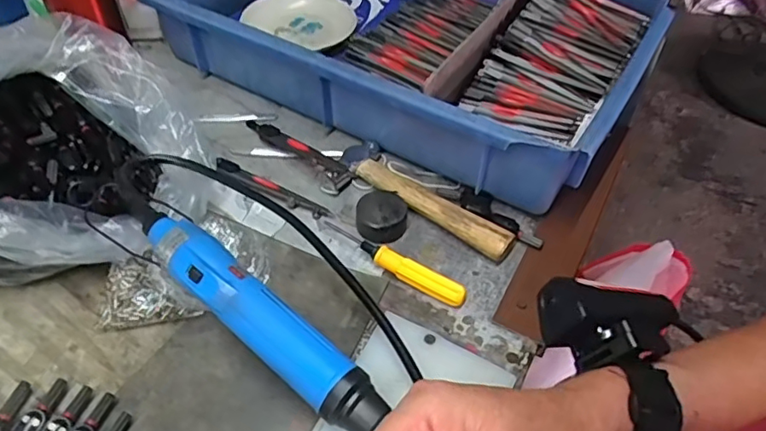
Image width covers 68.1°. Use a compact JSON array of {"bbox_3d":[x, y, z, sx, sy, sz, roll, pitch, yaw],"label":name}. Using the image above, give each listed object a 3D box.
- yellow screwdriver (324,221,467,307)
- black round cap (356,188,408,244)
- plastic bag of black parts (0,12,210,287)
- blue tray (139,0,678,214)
[{"bbox_3d":[0.007,0.032,0.410,0.116,0.015,0.013,29,53,20],"label":"yellow screwdriver"},{"bbox_3d":[-0.001,-0.002,0.433,0.038,0.019,0.044,2,48,-2],"label":"black round cap"},{"bbox_3d":[-0.258,-0.046,0.395,0.230,0.116,0.186,5,48,1],"label":"plastic bag of black parts"},{"bbox_3d":[0.023,-0.191,0.559,0.432,0.082,0.298,27,52,19],"label":"blue tray"}]

